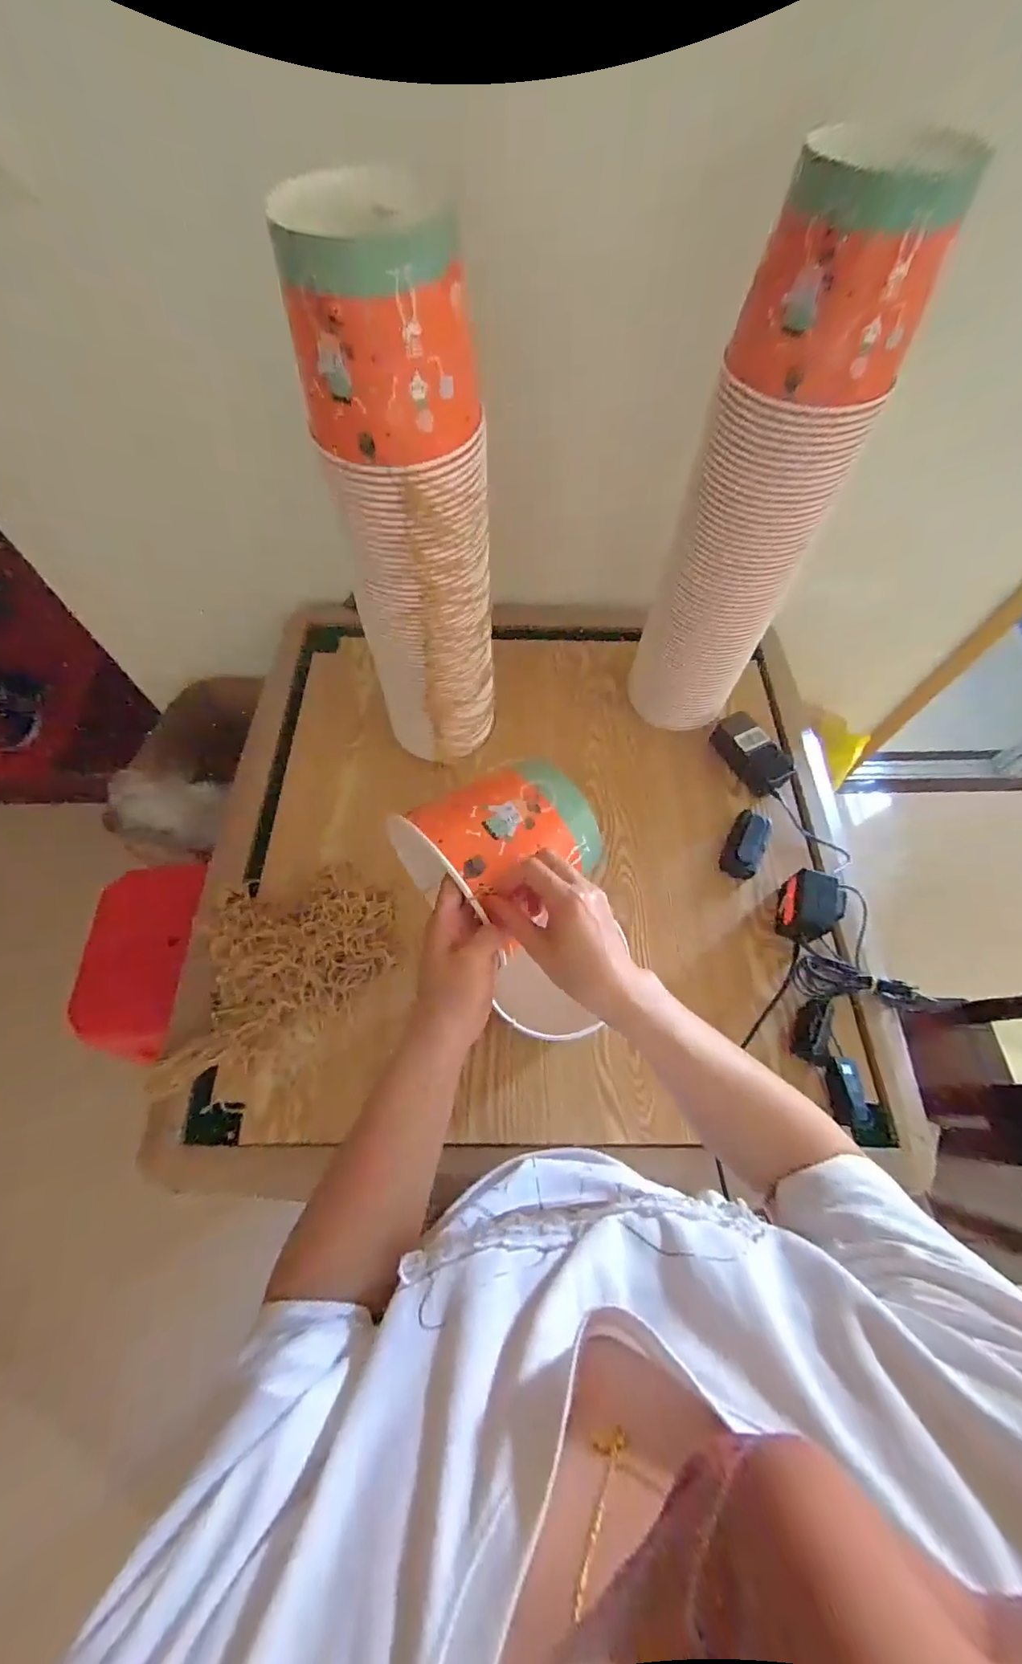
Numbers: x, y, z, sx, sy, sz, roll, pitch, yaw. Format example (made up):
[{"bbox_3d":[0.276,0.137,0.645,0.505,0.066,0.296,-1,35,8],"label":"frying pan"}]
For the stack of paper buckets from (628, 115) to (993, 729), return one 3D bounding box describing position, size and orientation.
[{"bbox_3d":[0.279,-0.355,0.641,0.163,0.585,0.129,25,65,10],"label":"stack of paper buckets"}]

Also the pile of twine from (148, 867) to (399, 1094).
[{"bbox_3d":[-0.296,0.166,0.668,0.302,0.055,0.213,-14,64,-8],"label":"pile of twine"}]

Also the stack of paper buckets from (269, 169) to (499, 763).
[{"bbox_3d":[-0.098,-0.286,0.593,0.150,0.551,0.134,-12,64,-7],"label":"stack of paper buckets"}]

